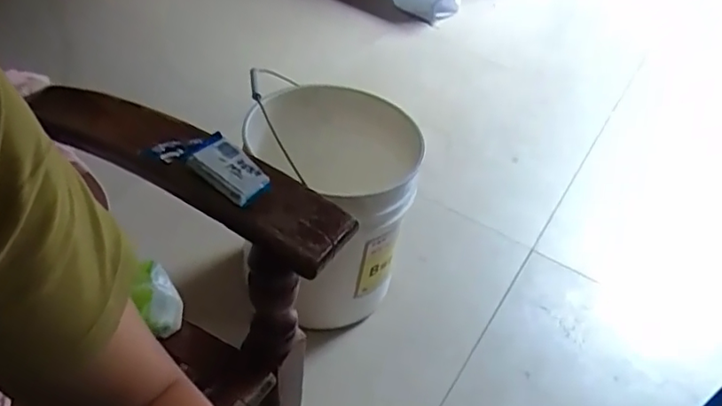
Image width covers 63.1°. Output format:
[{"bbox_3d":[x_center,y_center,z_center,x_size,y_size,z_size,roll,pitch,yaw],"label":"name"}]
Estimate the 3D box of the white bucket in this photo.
[{"bbox_3d":[-0.060,0.000,1.081,0.300,0.329,0.316,14,41,5],"label":"white bucket"}]

